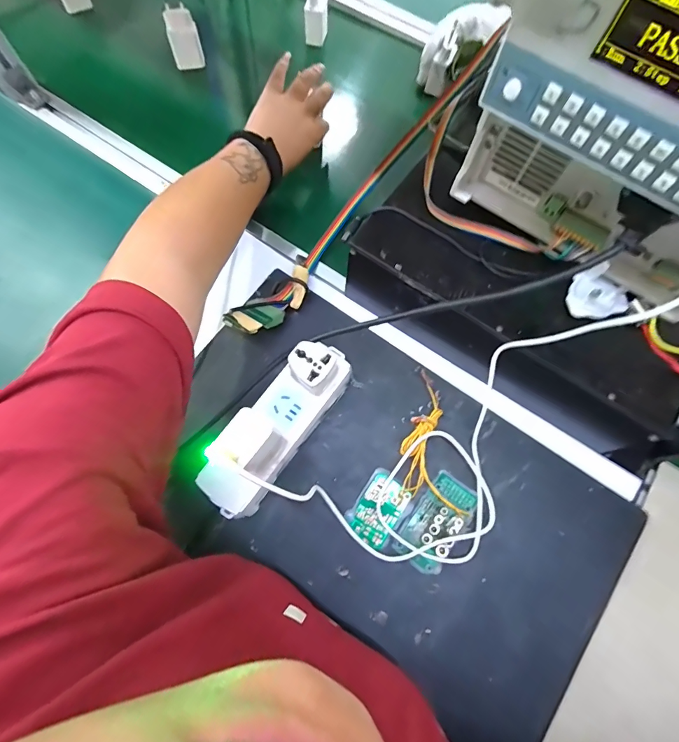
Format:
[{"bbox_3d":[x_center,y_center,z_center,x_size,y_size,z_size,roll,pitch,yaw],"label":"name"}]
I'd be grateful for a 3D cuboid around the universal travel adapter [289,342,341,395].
[{"bbox_3d":[-0.024,-0.004,0.352,0.038,0.032,0.042,32,72,10],"label":"universal travel adapter"}]

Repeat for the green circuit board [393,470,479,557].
[{"bbox_3d":[0.090,0.135,0.350,0.044,0.016,0.082,35,73,11],"label":"green circuit board"}]

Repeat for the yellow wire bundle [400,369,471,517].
[{"bbox_3d":[0.077,0.070,0.371,0.052,0.015,0.134,-7,70,-4],"label":"yellow wire bundle"}]

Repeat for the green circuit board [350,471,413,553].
[{"bbox_3d":[0.037,0.128,0.355,0.038,0.010,0.058,32,72,10],"label":"green circuit board"}]

